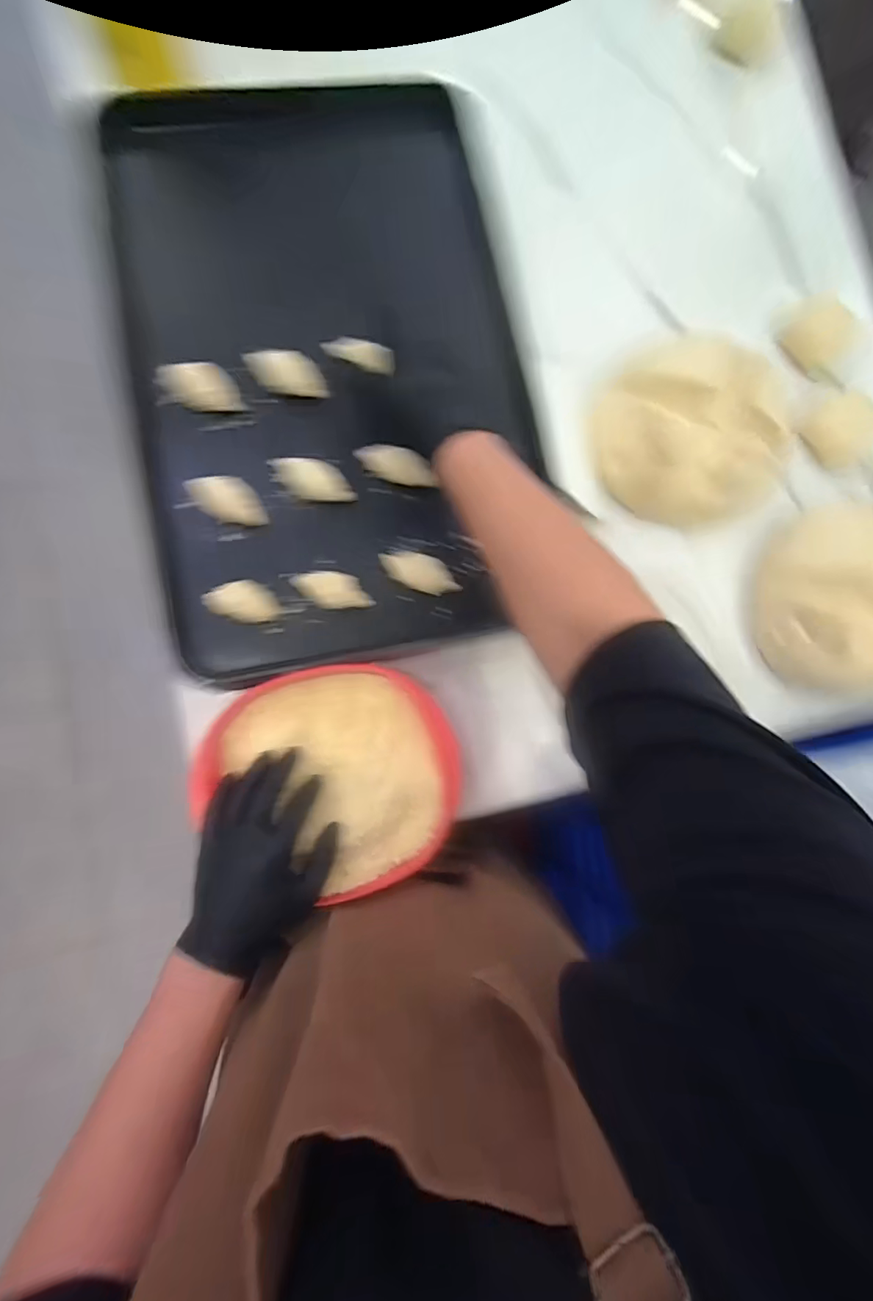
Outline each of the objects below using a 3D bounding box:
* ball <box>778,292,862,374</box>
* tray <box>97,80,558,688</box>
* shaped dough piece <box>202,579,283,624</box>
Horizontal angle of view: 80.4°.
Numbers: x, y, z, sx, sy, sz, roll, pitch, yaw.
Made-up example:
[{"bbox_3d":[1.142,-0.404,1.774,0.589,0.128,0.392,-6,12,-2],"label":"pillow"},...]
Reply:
[{"bbox_3d":[0.494,-0.409,0.661,0.061,0.047,0.083,-40,91,-9],"label":"ball"},{"bbox_3d":[-0.099,-0.279,0.531,0.398,0.056,0.585,-9,88,-10],"label":"tray"},{"bbox_3d":[-0.184,-0.046,0.488,0.067,0.026,0.036,8,84,-7],"label":"shaped dough piece"}]

